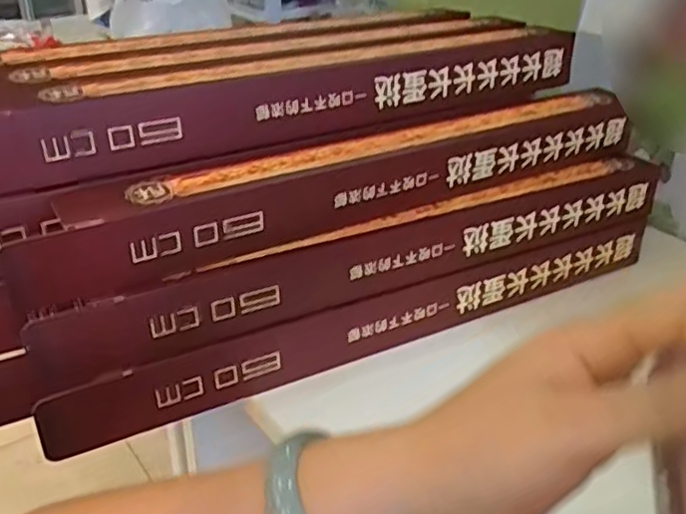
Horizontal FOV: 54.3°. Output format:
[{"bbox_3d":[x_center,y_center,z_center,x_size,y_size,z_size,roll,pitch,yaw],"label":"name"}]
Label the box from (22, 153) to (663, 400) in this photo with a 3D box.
[{"bbox_3d":[0.058,-0.007,0.635,0.654,0.065,0.049,-15,35,-26],"label":"box"}]

